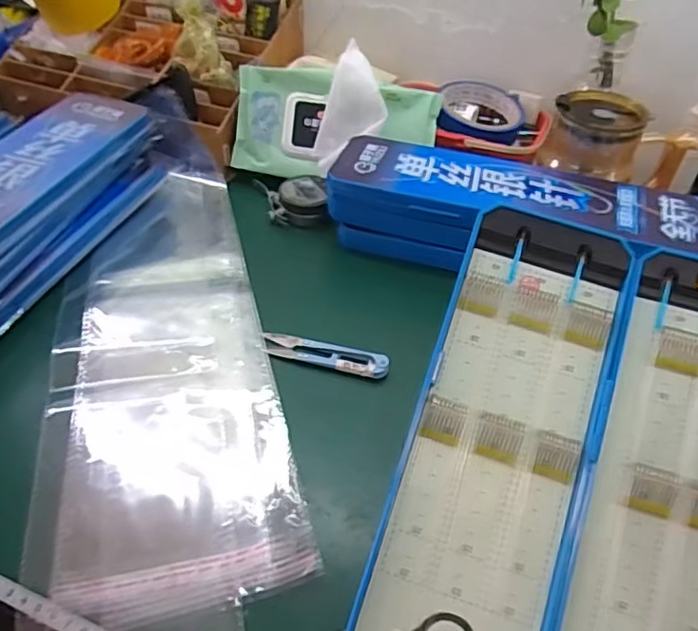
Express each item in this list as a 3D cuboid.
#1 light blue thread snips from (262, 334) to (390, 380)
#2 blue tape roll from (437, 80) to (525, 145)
[{"bbox_3d":[-0.018,0.027,0.442,0.096,0.008,0.025,14,46,11],"label":"light blue thread snips"},{"bbox_3d":[0.134,-0.206,0.602,0.086,0.028,0.080,2,45,-2],"label":"blue tape roll"}]

